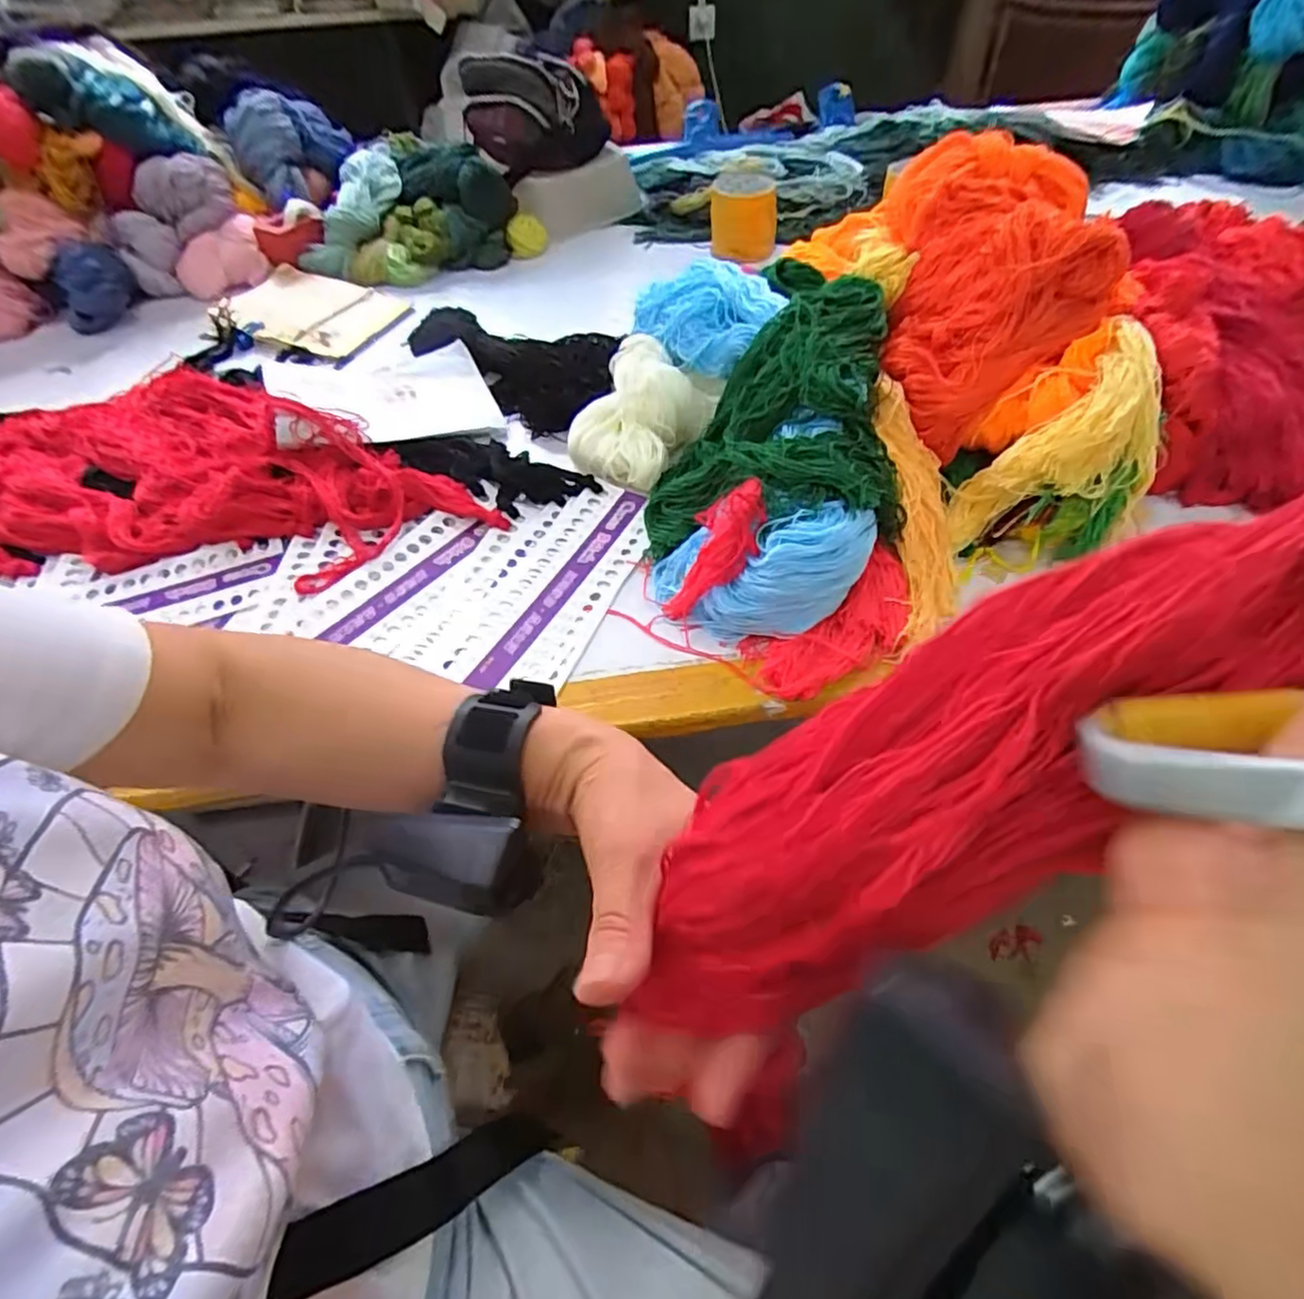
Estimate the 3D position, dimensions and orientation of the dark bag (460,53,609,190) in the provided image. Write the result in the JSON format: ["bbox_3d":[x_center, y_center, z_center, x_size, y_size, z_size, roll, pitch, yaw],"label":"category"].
[{"bbox_3d":[-0.165,-0.727,0.919,0.198,0.121,0.072,5,53,8],"label":"dark bag"}]

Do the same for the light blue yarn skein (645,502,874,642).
[{"bbox_3d":[0.074,-0.061,0.486,0.157,0.071,0.083,10,53,11],"label":"light blue yarn skein"}]

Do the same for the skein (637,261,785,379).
[{"bbox_3d":[0.051,-0.307,0.619,0.096,0.049,0.141,-29,56,-18],"label":"skein"}]

